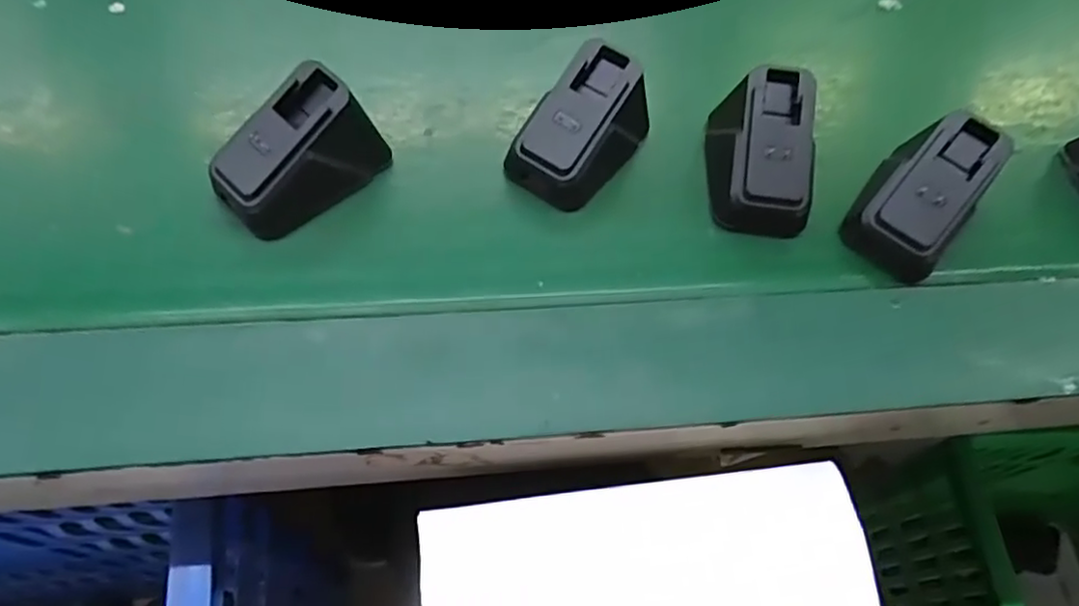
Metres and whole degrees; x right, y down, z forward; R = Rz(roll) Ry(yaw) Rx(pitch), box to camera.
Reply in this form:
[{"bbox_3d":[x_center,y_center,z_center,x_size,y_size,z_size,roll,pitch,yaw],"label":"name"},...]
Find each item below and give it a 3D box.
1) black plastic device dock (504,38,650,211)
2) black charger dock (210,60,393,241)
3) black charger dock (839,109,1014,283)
[{"bbox_3d":[0.019,-0.079,0.297,0.041,0.041,0.065,37,65,15],"label":"black plastic device dock"},{"bbox_3d":[-0.098,-0.062,0.277,0.067,0.041,0.036,-40,71,-22],"label":"black charger dock"},{"bbox_3d":[0.166,-0.048,0.292,0.040,0.042,0.058,39,66,16],"label":"black charger dock"}]

